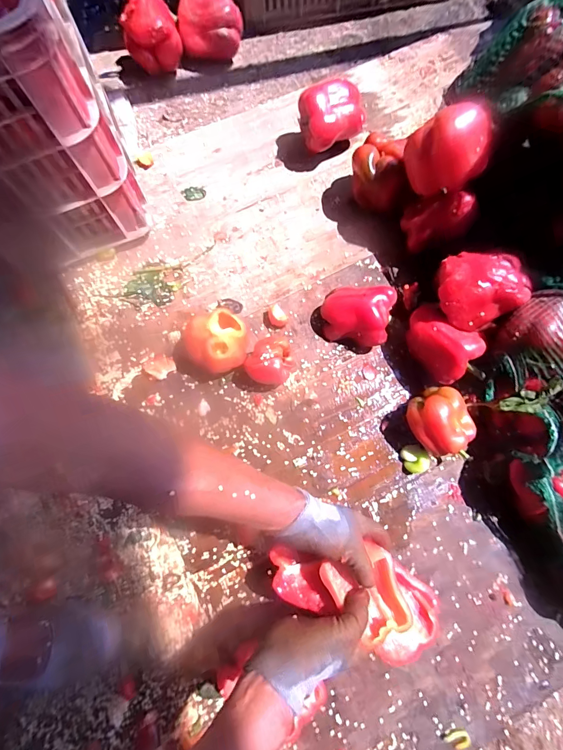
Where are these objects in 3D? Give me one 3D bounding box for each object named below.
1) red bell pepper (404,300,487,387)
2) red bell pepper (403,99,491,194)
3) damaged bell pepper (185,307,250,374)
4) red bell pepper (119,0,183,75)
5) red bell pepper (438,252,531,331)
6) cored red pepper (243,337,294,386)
[{"bbox_3d":[0.226,-0.045,0.525,0.067,0.083,0.107,-37,78,-10],"label":"red bell pepper"},{"bbox_3d":[0.236,-0.317,0.499,0.106,0.078,0.097,40,78,9],"label":"red bell pepper"},{"bbox_3d":[-0.091,-0.046,0.534,0.085,0.063,0.082,0,75,-1],"label":"damaged bell pepper"},{"bbox_3d":[-0.250,-0.651,0.692,0.102,0.109,0.081,-17,76,-5],"label":"red bell pepper"},{"bbox_3d":[0.263,-0.123,0.479,0.109,0.061,0.107,0,76,0],"label":"red bell pepper"},{"bbox_3d":[-0.017,-0.019,0.527,0.064,0.062,0.068,24,76,6],"label":"cored red pepper"}]

